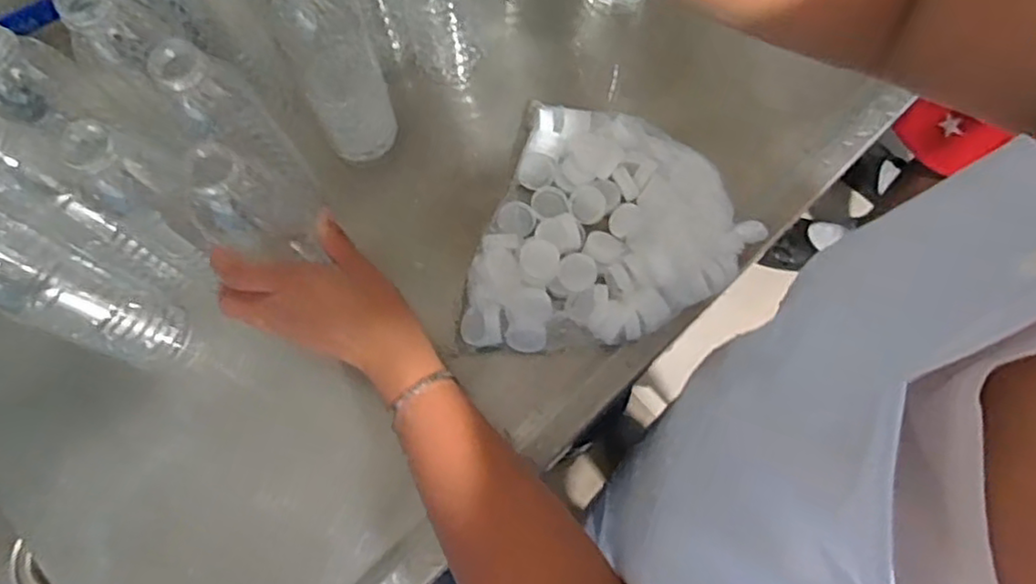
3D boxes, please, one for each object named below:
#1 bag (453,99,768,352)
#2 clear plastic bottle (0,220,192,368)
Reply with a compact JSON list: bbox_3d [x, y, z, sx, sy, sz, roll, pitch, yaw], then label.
[{"bbox_3d":[0.075,-0.045,0.531,0.200,0.053,0.217,15,73,6],"label":"bag"},{"bbox_3d":[-0.303,0.004,0.453,0.052,0.217,0.052,28,74,9],"label":"clear plastic bottle"}]

